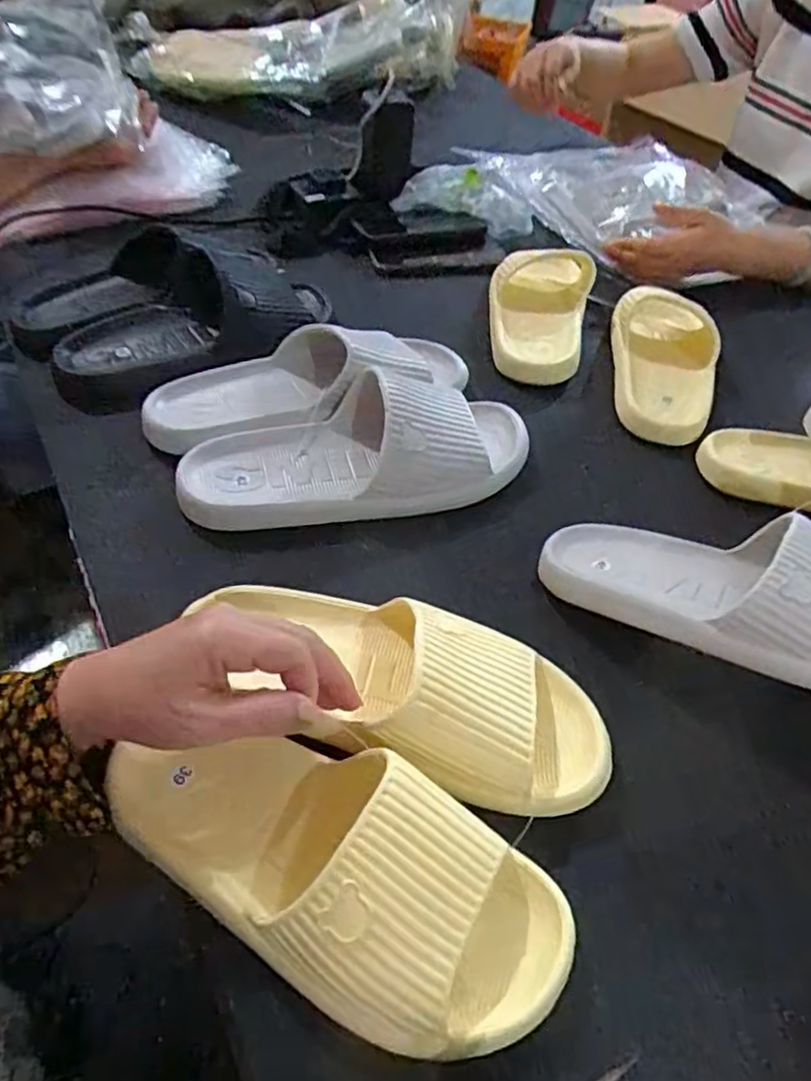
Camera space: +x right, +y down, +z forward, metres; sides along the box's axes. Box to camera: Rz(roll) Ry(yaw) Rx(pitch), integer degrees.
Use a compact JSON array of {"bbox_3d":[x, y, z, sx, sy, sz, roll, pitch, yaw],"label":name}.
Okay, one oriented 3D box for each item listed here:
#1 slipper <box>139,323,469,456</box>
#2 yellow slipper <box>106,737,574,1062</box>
[{"bbox_3d":[-0.080,-0.146,0.583,0.287,0.067,0.109,-13,50,-18],"label":"slipper"},{"bbox_3d":[-0.034,0.153,0.327,0.224,0.060,0.098,16,47,17],"label":"yellow slipper"}]

